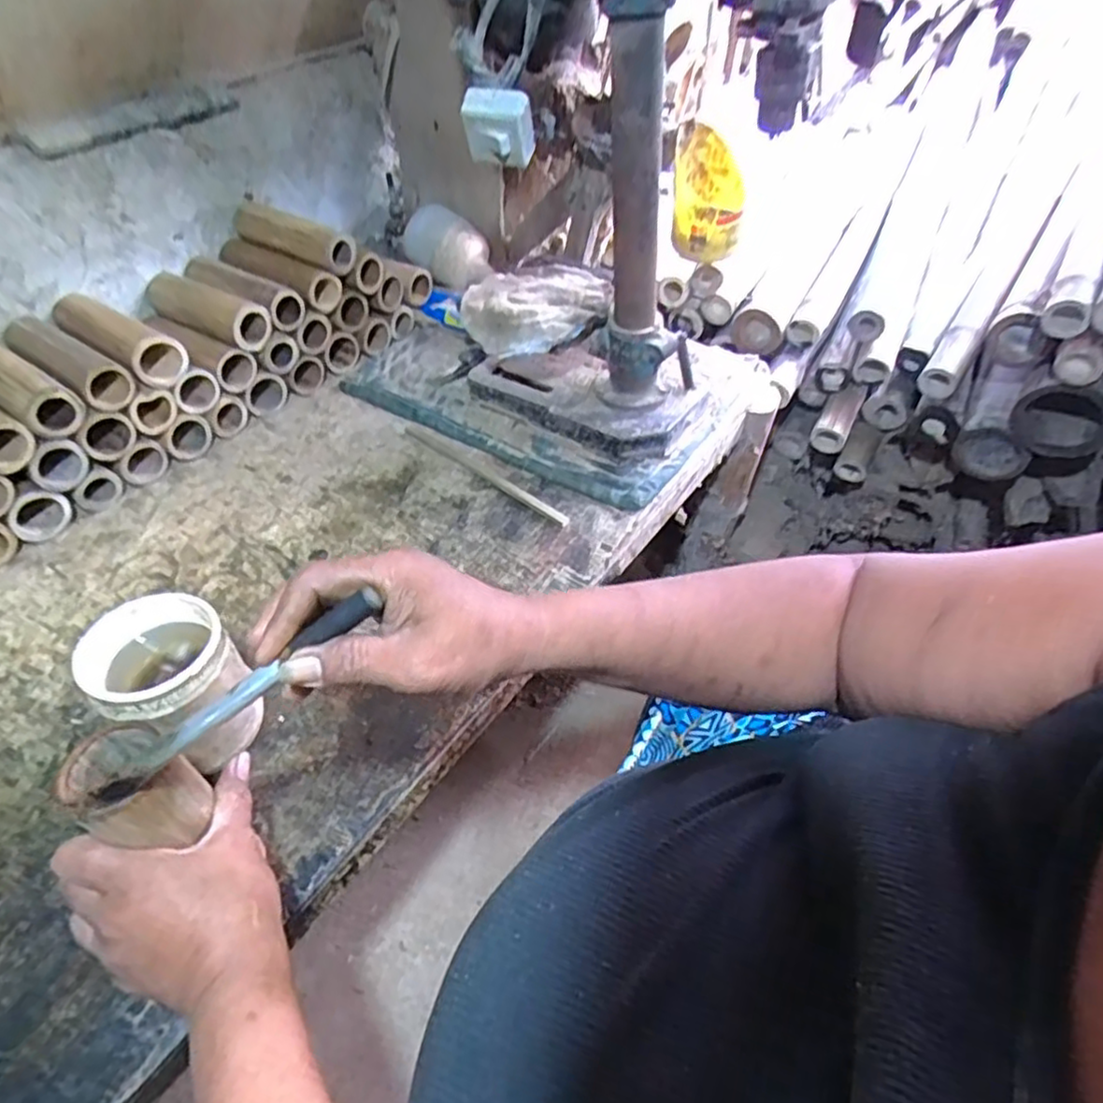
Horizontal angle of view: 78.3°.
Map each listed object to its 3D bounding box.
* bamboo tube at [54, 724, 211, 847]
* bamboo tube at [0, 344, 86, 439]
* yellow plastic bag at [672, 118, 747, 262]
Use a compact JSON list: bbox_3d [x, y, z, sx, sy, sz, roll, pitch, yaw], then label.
[{"bbox_3d":[-0.239,0.135,0.391,0.054,0.076,0.053,29,55,24],"label":"bamboo tube"},{"bbox_3d":[-0.570,-0.177,0.710,0.179,0.051,0.052,27,54,22],"label":"bamboo tube"},{"bbox_3d":[0.201,-0.458,0.872,0.095,0.135,0.102,10,50,10],"label":"yellow plastic bag"}]

